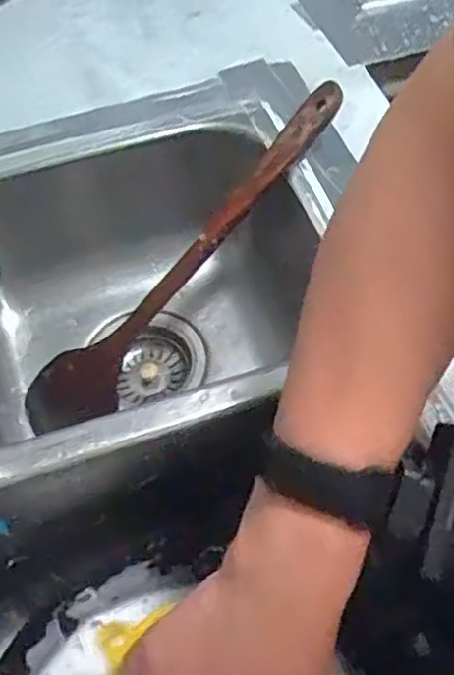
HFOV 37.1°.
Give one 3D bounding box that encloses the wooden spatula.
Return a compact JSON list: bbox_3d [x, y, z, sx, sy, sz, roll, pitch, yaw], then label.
[{"bbox_3d":[-0.038,-0.056,0.557,0.363,0.031,0.057,-47,64,9],"label":"wooden spatula"}]

